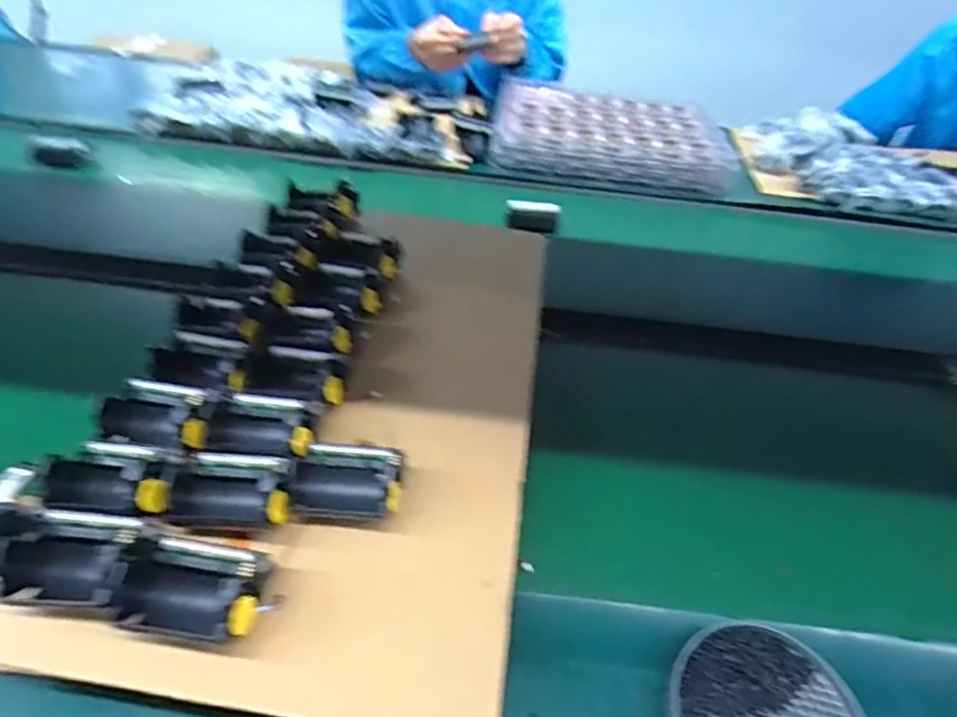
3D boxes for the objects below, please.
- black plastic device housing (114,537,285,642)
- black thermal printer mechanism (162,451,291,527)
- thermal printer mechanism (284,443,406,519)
[{"bbox_3d":[-0.159,0.130,0.337,0.077,0.044,0.056,13,43,7],"label":"black plastic device housing"},{"bbox_3d":[-0.161,0.082,0.387,0.078,0.044,0.051,6,43,0],"label":"black thermal printer mechanism"},{"bbox_3d":[-0.088,0.081,0.402,0.074,0.040,0.051,7,43,0],"label":"thermal printer mechanism"}]

